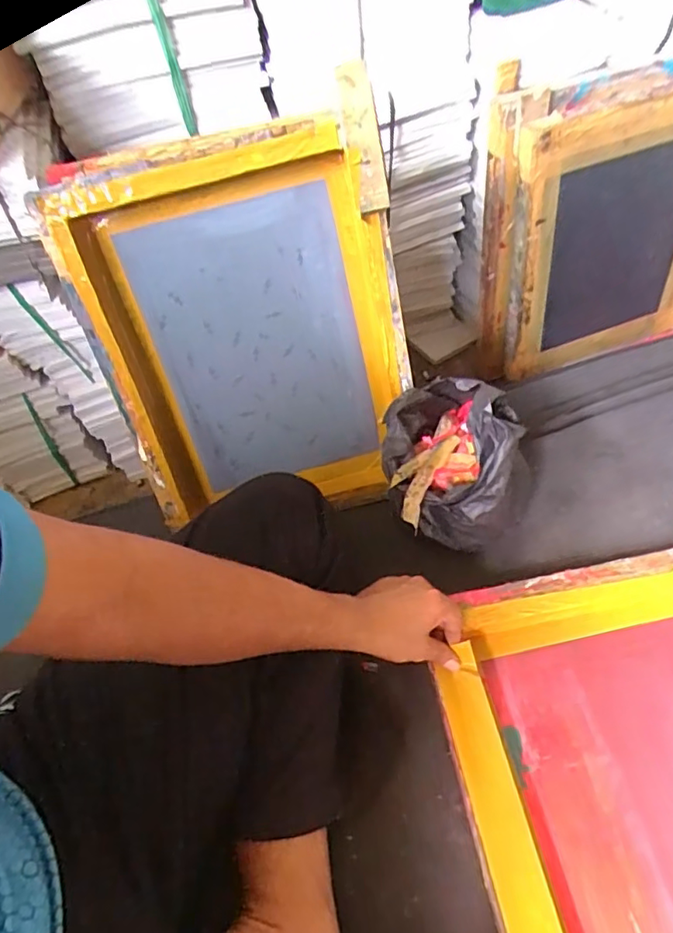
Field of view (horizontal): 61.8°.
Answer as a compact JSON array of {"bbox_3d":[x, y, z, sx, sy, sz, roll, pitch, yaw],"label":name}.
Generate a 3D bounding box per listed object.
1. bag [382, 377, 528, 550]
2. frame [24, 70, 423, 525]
[{"bbox_3d":[0.142,-0.008,0.689,0.159,0.164,0.184,-4,54,5],"label":"bag"},{"bbox_3d":[-0.097,-0.141,0.679,0.352,0.456,0.059,-15,30,-2],"label":"frame"}]

